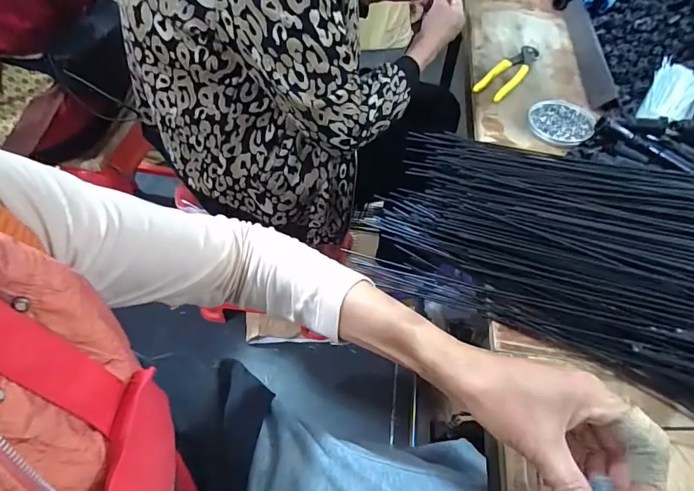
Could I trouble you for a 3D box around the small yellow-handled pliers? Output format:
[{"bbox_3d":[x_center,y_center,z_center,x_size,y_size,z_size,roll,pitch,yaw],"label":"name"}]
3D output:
[{"bbox_3d":[0.261,-0.279,0.672,0.045,0.021,0.157,35,61,20],"label":"small yellow-handled pliers"}]

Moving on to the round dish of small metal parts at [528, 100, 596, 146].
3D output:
[{"bbox_3d":[0.306,-0.176,0.602,0.087,0.014,0.092,1,55,-2],"label":"round dish of small metal parts"}]

